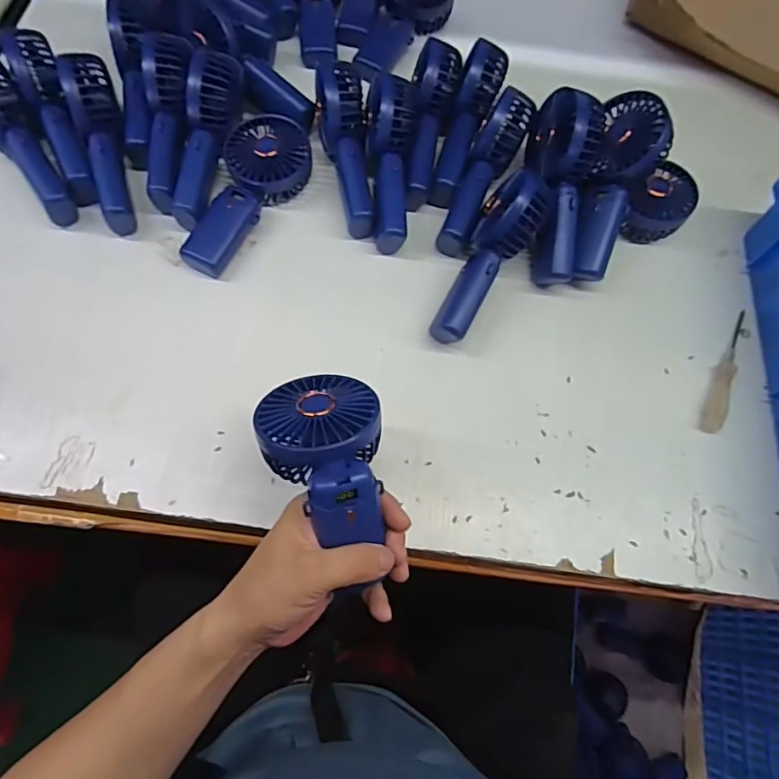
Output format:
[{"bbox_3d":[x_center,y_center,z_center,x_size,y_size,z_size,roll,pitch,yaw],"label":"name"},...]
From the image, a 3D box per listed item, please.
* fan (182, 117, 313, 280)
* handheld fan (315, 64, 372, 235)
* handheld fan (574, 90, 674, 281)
[{"bbox_3d":[-0.138,-0.192,0.525,0.086,0.045,0.181,15,69,3],"label":"fan"},{"bbox_3d":[-0.046,-0.247,0.538,0.048,0.074,0.182,-6,82,-5],"label":"handheld fan"},{"bbox_3d":[0.219,-0.194,0.505,0.066,0.036,0.178,18,96,4],"label":"handheld fan"}]

